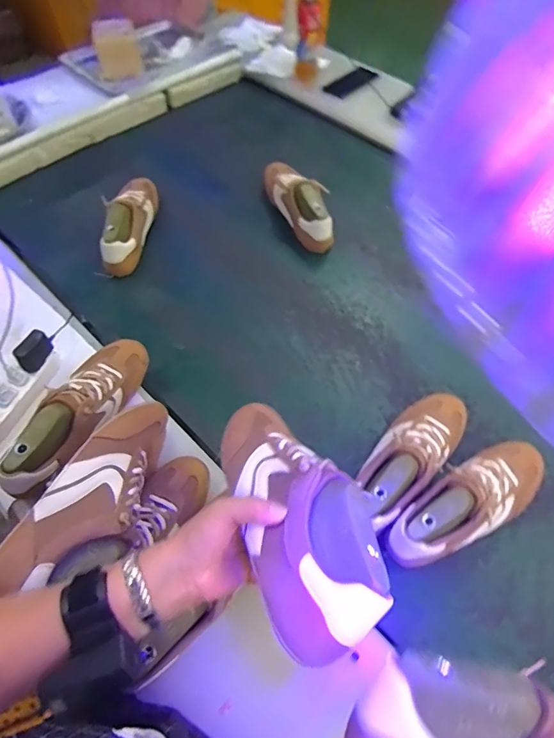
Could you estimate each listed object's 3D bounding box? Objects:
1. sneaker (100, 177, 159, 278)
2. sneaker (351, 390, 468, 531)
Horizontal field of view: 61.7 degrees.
[{"bbox_3d":[-0.302,-0.306,0.965,0.085,0.112,0.253,4,57,0],"label":"sneaker"},{"bbox_3d":[0.198,0.116,0.679,0.091,0.093,0.259,40,64,21],"label":"sneaker"}]

